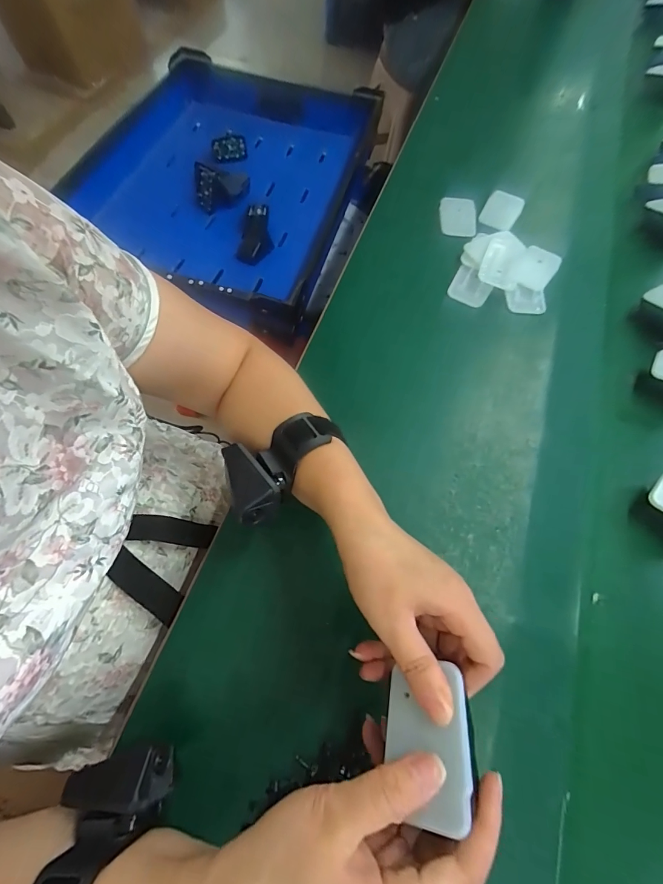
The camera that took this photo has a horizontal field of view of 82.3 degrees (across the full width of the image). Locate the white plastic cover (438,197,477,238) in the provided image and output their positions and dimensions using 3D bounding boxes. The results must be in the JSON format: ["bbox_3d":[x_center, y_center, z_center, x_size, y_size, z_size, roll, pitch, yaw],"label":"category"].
[{"bbox_3d":[0.158,-0.283,0.477,0.041,0.009,0.065,5,66,-1],"label":"white plastic cover"}]

